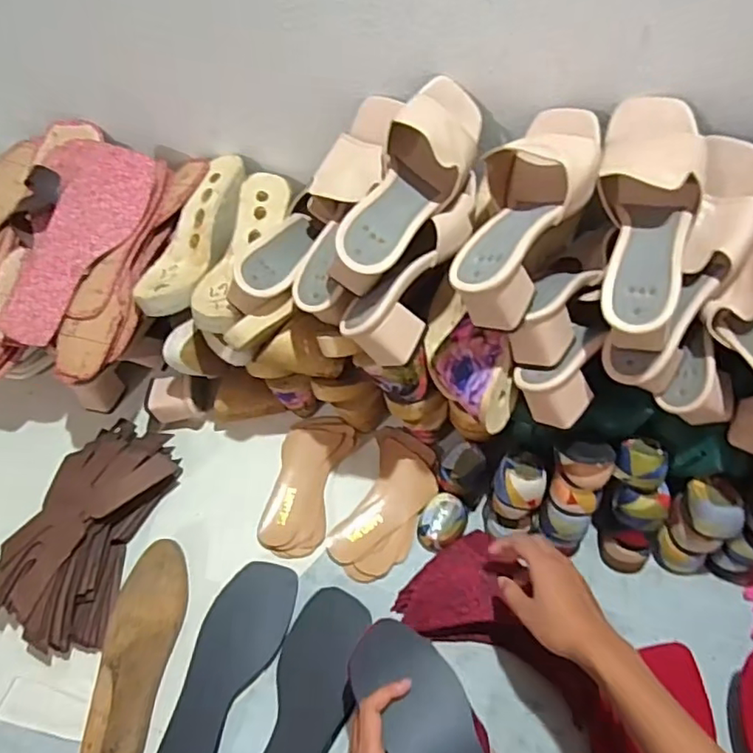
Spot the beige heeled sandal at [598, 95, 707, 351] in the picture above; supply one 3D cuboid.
[{"bbox_3d":[0.242,-0.145,0.518,0.089,0.087,0.235,7,76,9],"label":"beige heeled sandal"}]

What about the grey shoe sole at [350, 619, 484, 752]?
[{"bbox_3d":[0.055,0.303,0.487,0.076,0.013,0.206,-32,58,-18],"label":"grey shoe sole"}]

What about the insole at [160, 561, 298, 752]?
[{"bbox_3d":[-0.151,0.300,0.604,0.082,0.007,0.212,20,64,1],"label":"insole"}]

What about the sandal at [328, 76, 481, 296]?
[{"bbox_3d":[0.033,-0.183,0.544,0.072,0.075,0.226,24,74,20],"label":"sandal"}]

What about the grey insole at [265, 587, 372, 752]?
[{"bbox_3d":[-0.070,0.325,0.584,0.076,0.017,0.213,11,56,11],"label":"grey insole"}]

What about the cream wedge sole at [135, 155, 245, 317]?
[{"bbox_3d":[-0.220,-0.168,0.696,0.086,0.059,0.223,18,60,16],"label":"cream wedge sole"}]

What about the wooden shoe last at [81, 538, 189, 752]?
[{"bbox_3d":[-0.250,0.286,0.594,0.070,0.072,0.238,-4,54,1],"label":"wooden shoe last"}]

